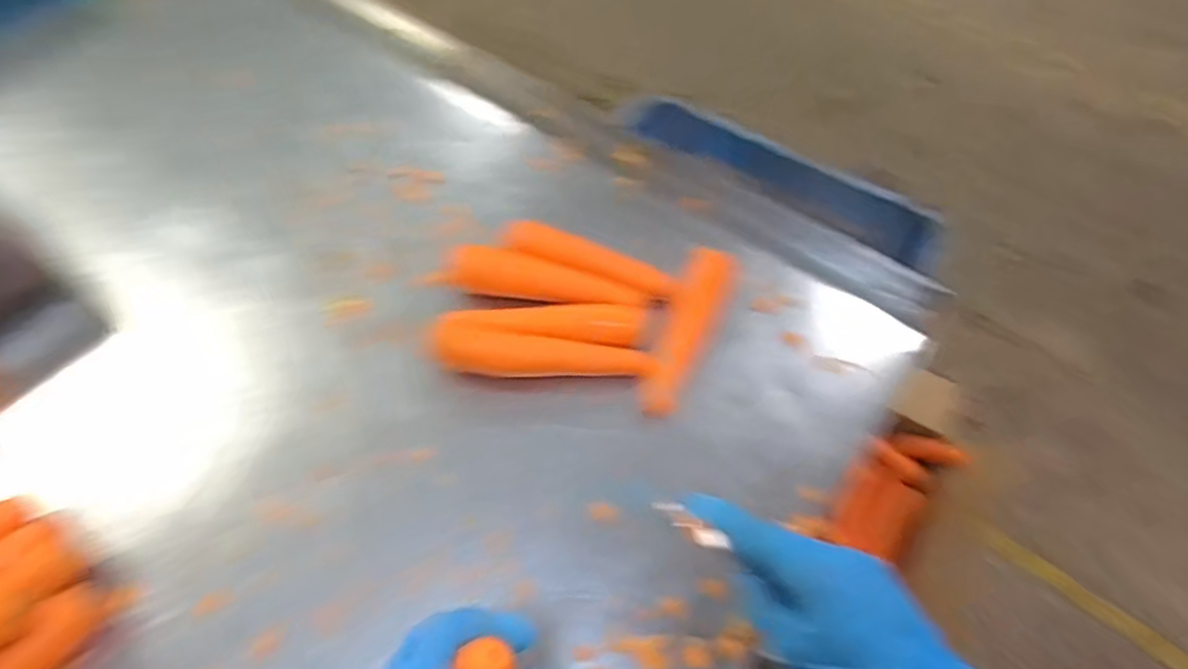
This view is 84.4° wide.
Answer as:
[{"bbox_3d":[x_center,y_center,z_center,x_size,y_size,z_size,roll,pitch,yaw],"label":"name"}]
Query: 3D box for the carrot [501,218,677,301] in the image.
[{"bbox_3d":[-0.005,-0.077,0.662,0.181,0.026,0.030,20,62,10],"label":"carrot"}]

